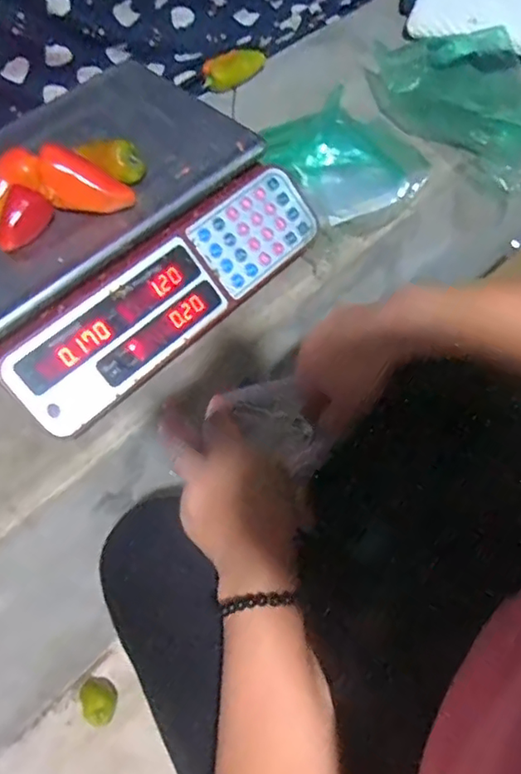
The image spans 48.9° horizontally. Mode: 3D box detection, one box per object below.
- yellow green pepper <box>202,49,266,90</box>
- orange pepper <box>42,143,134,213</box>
[{"bbox_3d":[-0.036,-0.453,0.808,0.105,0.034,0.037,-42,66,-19],"label":"yellow green pepper"},{"bbox_3d":[-0.159,-0.181,0.521,0.082,0.050,0.047,12,62,10],"label":"orange pepper"}]

